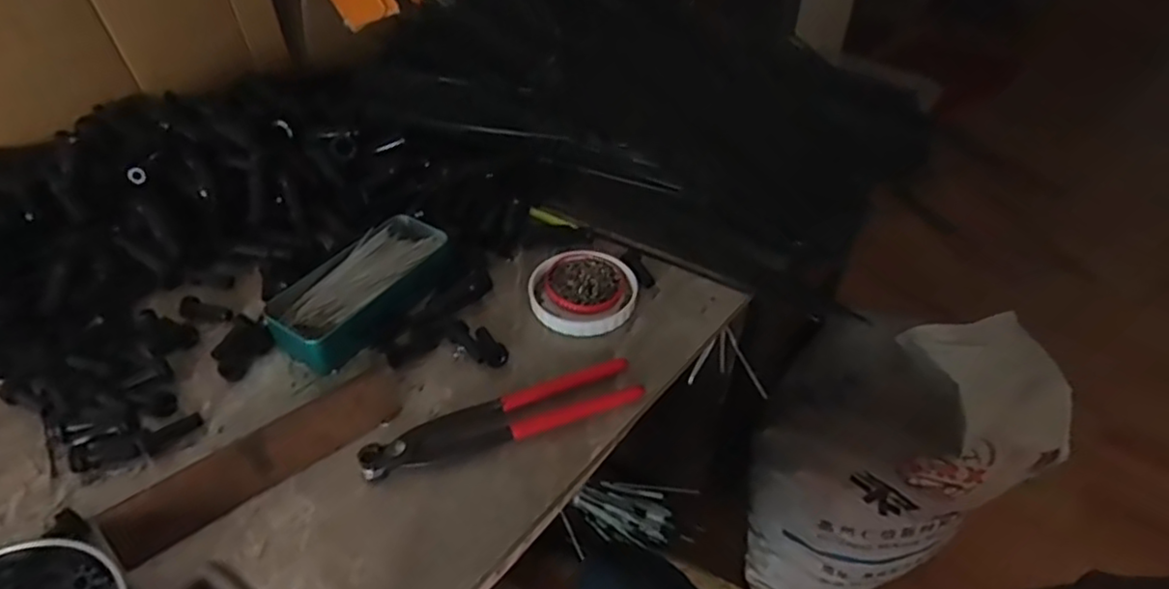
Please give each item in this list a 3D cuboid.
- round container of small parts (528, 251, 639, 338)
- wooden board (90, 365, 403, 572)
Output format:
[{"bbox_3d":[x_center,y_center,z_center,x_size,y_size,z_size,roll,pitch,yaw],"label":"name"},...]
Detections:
[{"bbox_3d":[-0.002,-0.003,0.561,0.087,0.014,0.087,0,43,0],"label":"round container of small parts"},{"bbox_3d":[-0.208,0.106,0.440,0.183,0.024,0.032,-31,51,-29],"label":"wooden board"}]

